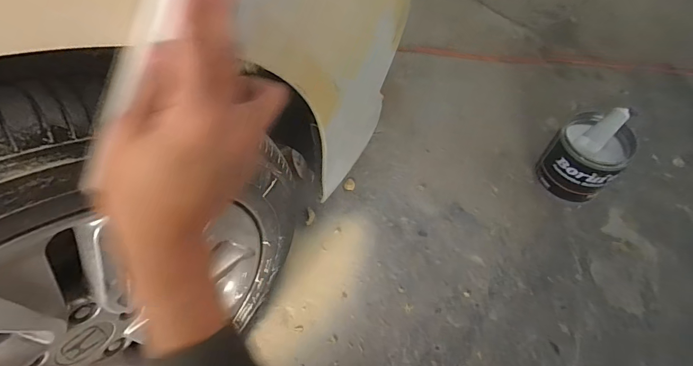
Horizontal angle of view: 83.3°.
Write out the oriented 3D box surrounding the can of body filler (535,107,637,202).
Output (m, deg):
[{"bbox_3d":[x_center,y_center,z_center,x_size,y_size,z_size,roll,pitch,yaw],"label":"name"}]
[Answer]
[{"bbox_3d":[0.535,-0.063,0.882,0.149,0.170,0.151,26,61,14],"label":"can of body filler"}]

